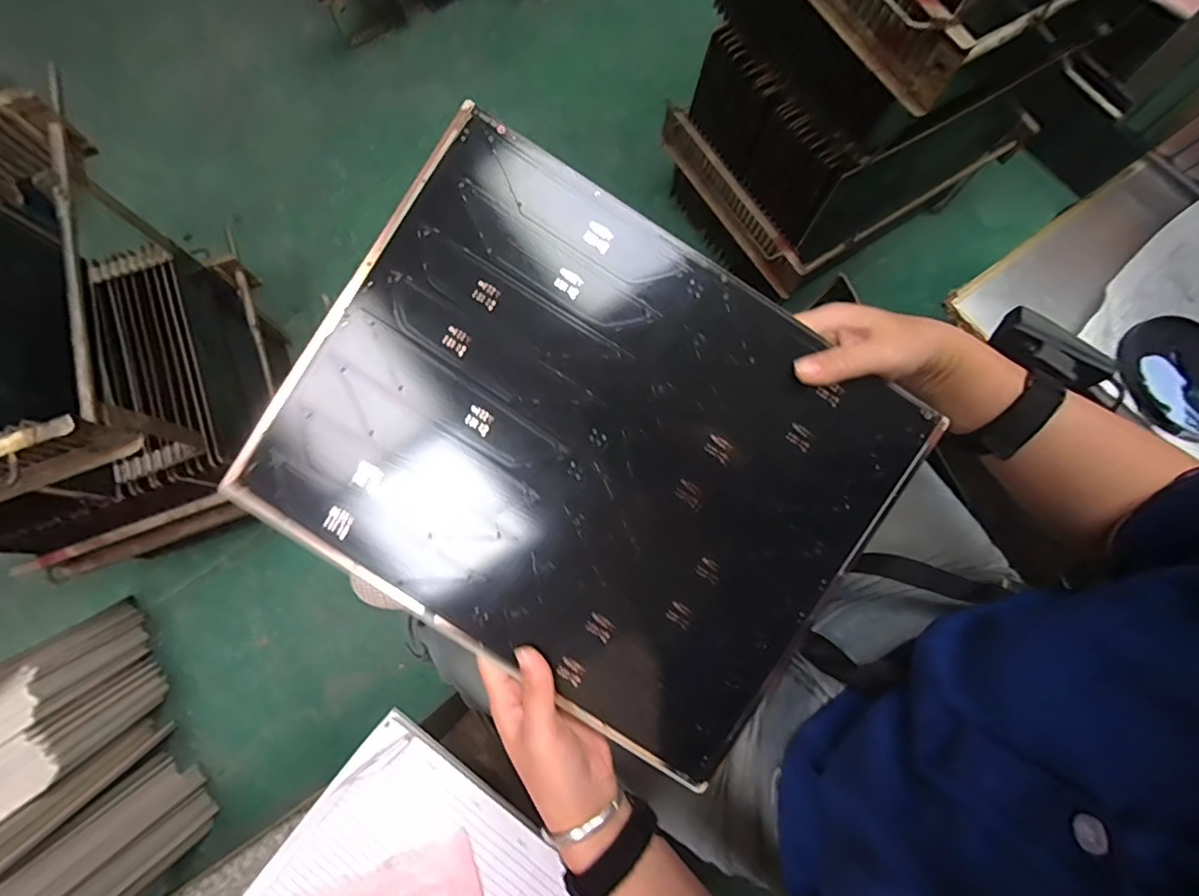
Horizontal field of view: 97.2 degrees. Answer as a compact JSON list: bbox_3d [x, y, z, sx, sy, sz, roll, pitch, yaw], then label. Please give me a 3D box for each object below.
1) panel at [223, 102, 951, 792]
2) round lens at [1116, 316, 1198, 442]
[{"bbox_3d":[-0.009,0.003,0.354,0.376,0.007,0.296,34,91,-1],"label":"panel"},{"bbox_3d":[0.554,-0.069,0.498,0.128,0.014,0.115,-44,81,-10],"label":"round lens"}]

